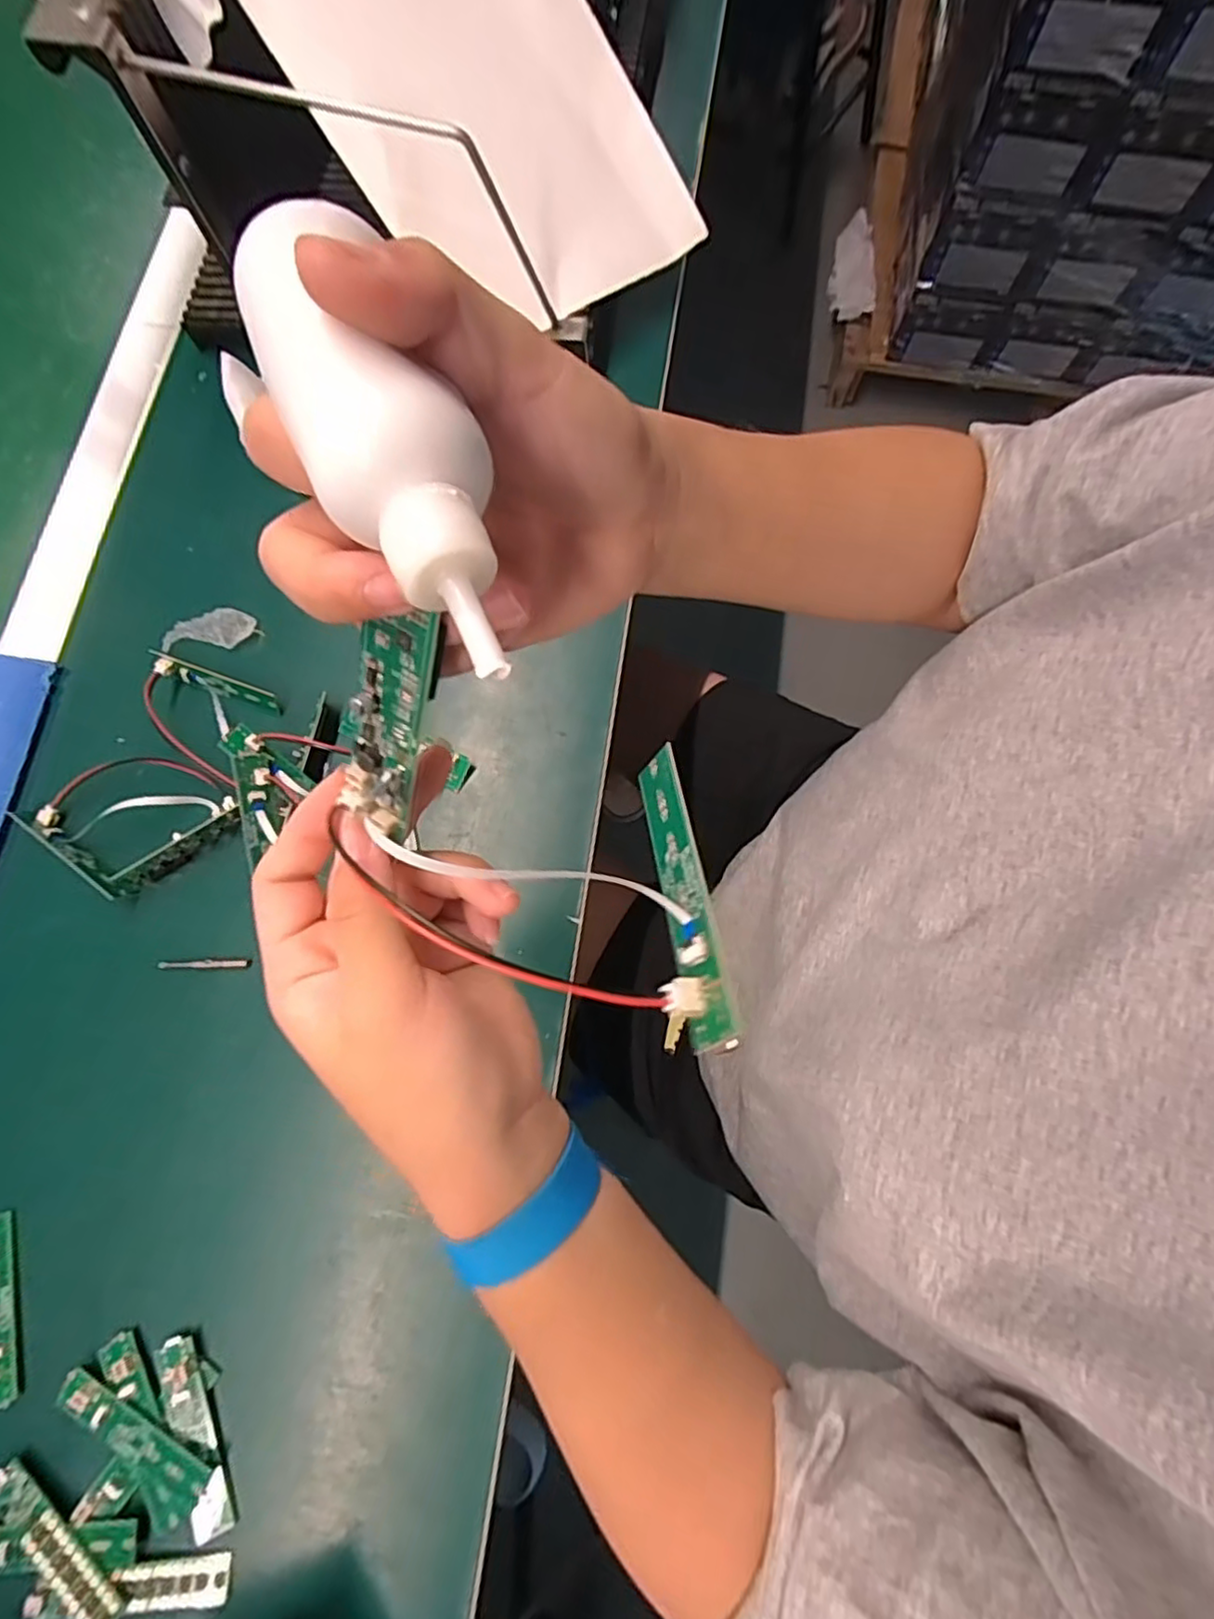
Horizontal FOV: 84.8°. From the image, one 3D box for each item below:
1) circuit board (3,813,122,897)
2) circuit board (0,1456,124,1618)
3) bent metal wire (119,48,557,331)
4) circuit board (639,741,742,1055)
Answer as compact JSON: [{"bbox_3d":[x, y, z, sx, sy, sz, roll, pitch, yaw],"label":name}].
[{"bbox_3d":[-0.303,0.025,0.376,0.080,0.014,0.008,36,79,8],"label":"circuit board"},{"bbox_3d":[-0.253,0.336,0.302,0.085,0.011,0.018,39,79,9],"label":"circuit board"},{"bbox_3d":[-0.122,-0.336,0.346,0.223,0.070,0.008,14,76,-21],"label":"bent metal wire"},{"bbox_3d":[0.018,0.020,0.175,0.009,0.017,0.084,14,52,-31],"label":"circuit board"}]

